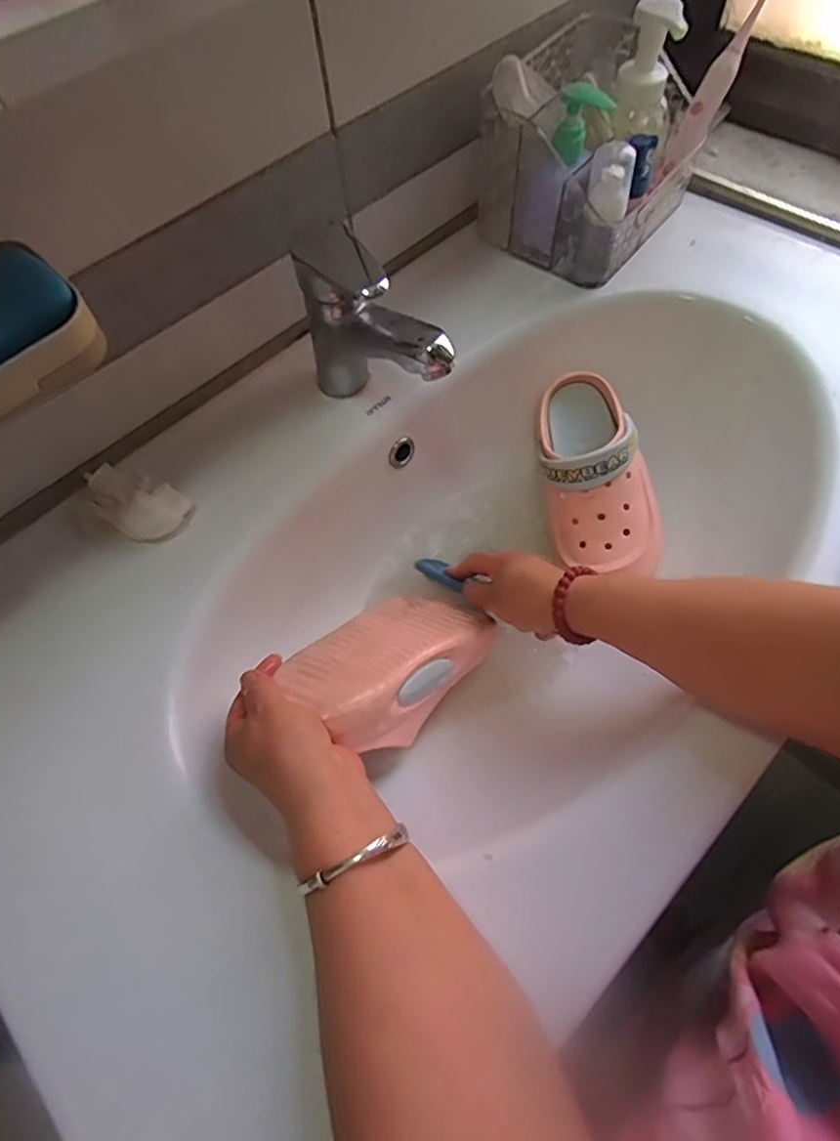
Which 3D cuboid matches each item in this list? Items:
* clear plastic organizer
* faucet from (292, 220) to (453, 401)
[{"bbox_3d":[0.161,-0.396,0.530,0.151,0.121,0.193,30,67,18],"label":"clear plastic organizer"},{"bbox_3d":[-0.029,-0.164,0.431,0.047,0.133,0.127,-41,67,-18],"label":"faucet"}]

